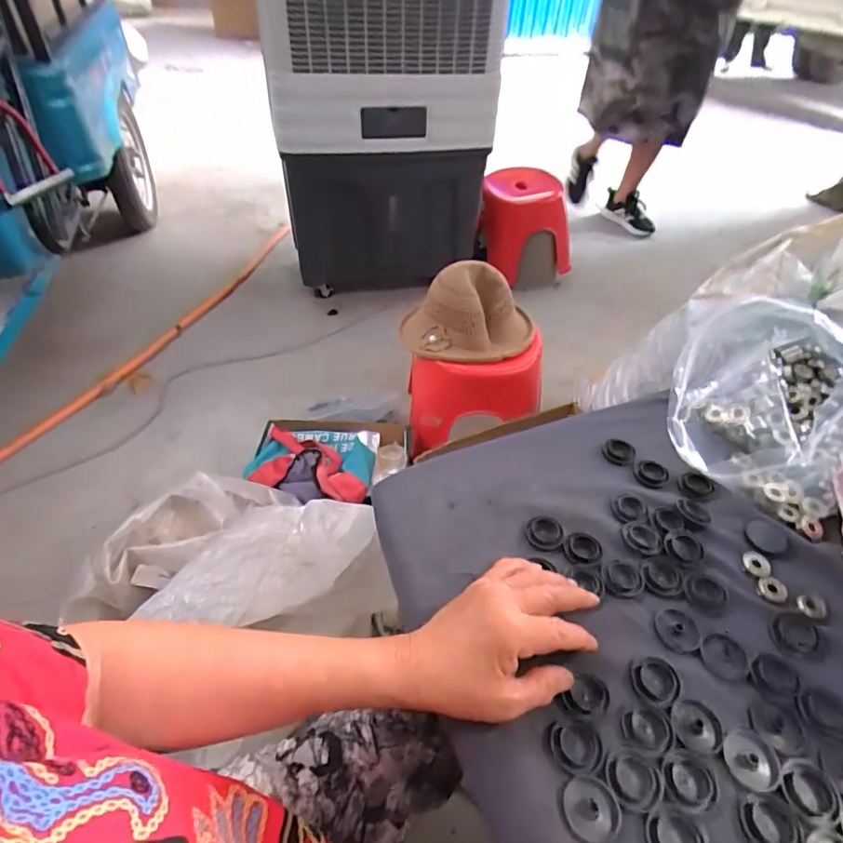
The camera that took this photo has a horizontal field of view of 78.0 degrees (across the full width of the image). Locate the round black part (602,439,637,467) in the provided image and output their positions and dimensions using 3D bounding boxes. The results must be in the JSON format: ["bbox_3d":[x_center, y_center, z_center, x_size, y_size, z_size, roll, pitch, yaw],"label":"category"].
[{"bbox_3d":[0.205,0.031,0.539,0.032,0.006,0.036,25,48,22],"label":"round black part"}]

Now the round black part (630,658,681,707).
[{"bbox_3d":[0.167,0.185,0.370,0.032,0.007,0.032,2,44,-1],"label":"round black part"}]

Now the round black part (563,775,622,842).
[{"bbox_3d":[0.104,0.236,0.317,0.033,0.004,0.033,2,44,-1],"label":"round black part"}]

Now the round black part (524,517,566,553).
[{"bbox_3d":[0.109,0.099,0.461,0.032,0.008,0.034,2,44,-1],"label":"round black part"}]

